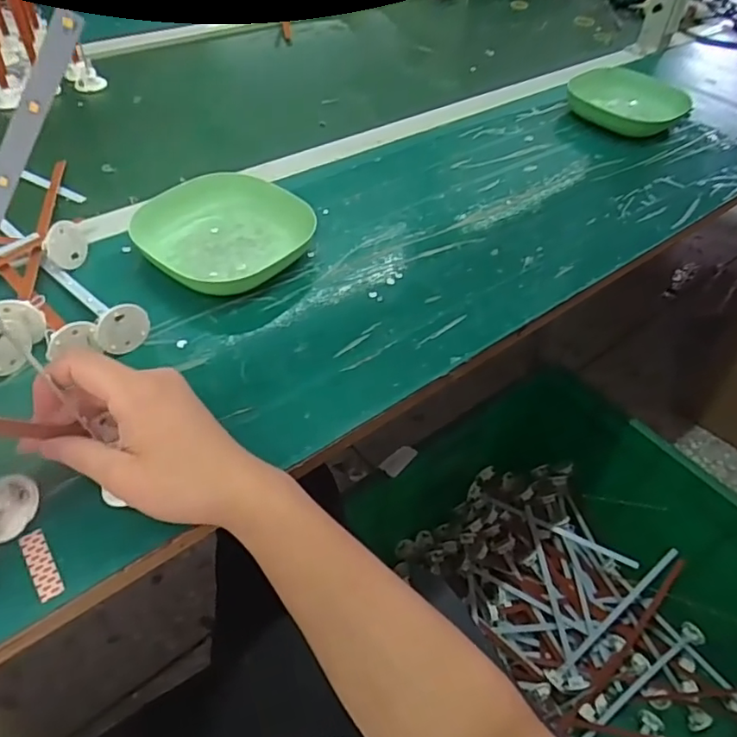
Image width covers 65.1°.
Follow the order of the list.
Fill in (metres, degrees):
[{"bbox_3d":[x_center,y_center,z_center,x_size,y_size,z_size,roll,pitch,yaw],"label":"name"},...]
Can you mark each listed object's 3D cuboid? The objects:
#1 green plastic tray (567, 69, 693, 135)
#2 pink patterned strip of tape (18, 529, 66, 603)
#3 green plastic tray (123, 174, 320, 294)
[{"bbox_3d":[0.344,-0.356,0.767,0.149,0.028,0.131,19,49,13],"label":"green plastic tray"},{"bbox_3d":[-0.184,0.109,0.324,0.013,0.004,0.044,-28,55,-26],"label":"pink patterned strip of tape"},{"bbox_3d":[-0.128,-0.126,0.517,0.128,0.035,0.137,31,53,23],"label":"green plastic tray"}]

